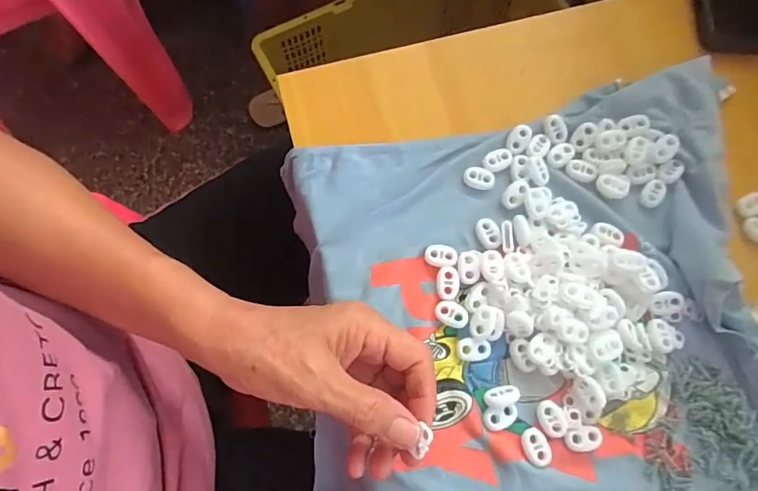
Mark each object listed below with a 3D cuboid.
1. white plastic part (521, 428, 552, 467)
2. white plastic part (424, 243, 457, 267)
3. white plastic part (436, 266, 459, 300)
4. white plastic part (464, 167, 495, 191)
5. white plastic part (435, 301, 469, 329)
[{"bbox_3d":[0.099,0.126,0.293,0.016,0.004,0.022,-21,77,-5],"label":"white plastic part"},{"bbox_3d":[0.043,0.007,0.324,0.022,0.004,0.016,12,77,3],"label":"white plastic part"},{"bbox_3d":[0.047,0.026,0.318,0.015,0.004,0.022,0,76,0],"label":"white plastic part"},{"bbox_3d":[0.073,-0.049,0.339,0.022,0.004,0.015,19,77,5],"label":"white plastic part"},{"bbox_3d":[0.049,0.046,0.313,0.022,0.006,0.015,31,78,7],"label":"white plastic part"}]

